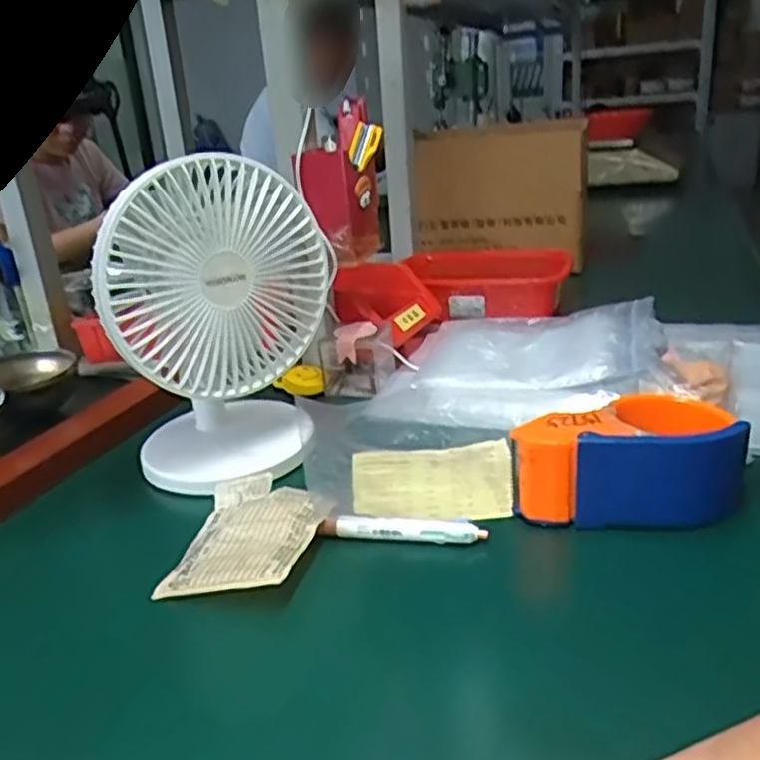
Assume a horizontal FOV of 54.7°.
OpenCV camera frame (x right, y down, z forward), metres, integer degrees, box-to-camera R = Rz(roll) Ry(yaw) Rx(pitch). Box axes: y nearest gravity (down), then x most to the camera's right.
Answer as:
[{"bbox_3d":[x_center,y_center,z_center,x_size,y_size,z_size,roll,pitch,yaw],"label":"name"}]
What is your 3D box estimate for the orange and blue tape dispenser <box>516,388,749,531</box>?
[{"bbox_3d":[0.156,0.050,0.469,0.140,0.065,0.076,-1,22,8],"label":"orange and blue tape dispenser"}]

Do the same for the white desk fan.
[{"bbox_3d":[-0.114,-0.042,0.540,0.155,0.207,0.120,-7,22,-6],"label":"white desk fan"}]

